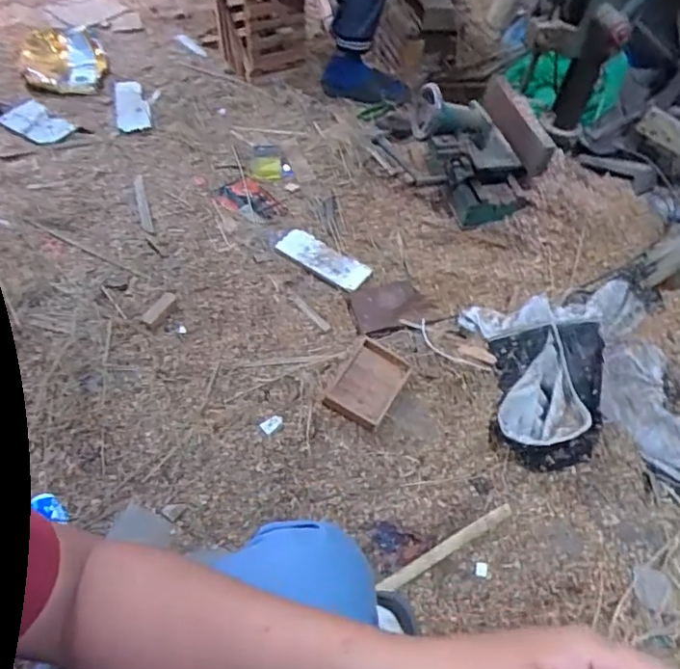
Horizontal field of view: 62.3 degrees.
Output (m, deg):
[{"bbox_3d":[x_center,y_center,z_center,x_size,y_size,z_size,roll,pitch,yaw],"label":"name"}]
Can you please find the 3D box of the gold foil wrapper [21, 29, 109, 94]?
[{"bbox_3d":[-0.784,-0.773,1.602,0.226,0.073,0.230,-11,55,-14],"label":"gold foil wrapper"}]

